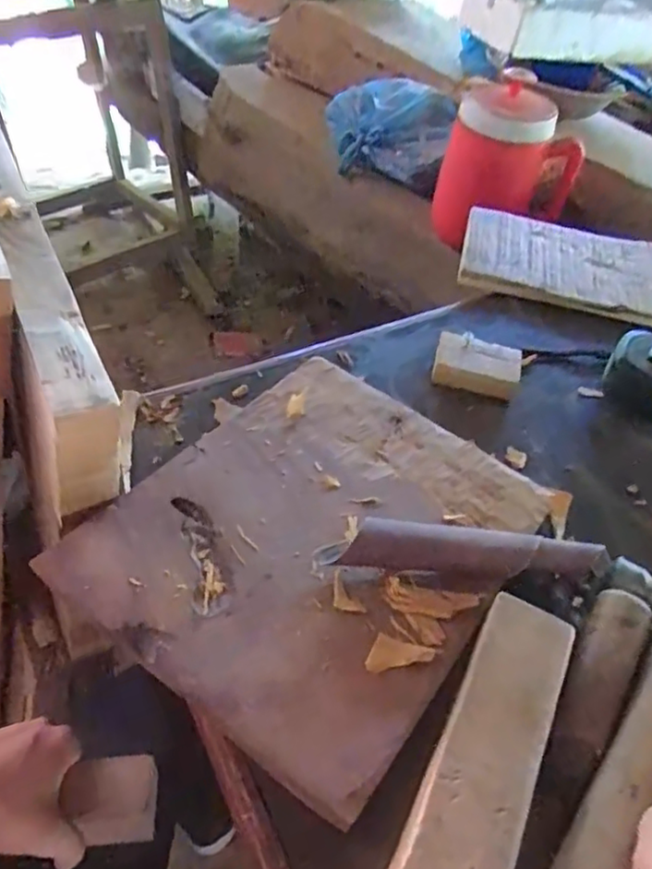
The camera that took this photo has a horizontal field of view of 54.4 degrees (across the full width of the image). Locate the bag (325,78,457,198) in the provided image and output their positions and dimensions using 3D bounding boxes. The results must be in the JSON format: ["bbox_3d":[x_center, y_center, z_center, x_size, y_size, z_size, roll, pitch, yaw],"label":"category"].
[{"bbox_3d":[0.104,-0.512,1.076,0.131,0.126,0.275,-15,53,-19],"label":"bag"}]

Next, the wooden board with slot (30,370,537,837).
[{"bbox_3d":[-0.005,0.060,0.408,0.224,0.017,0.250,31,53,19],"label":"wooden board with slot"}]

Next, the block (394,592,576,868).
[{"bbox_3d":[0.066,0.182,0.290,0.050,0.029,0.237,26,51,15],"label":"block"}]

